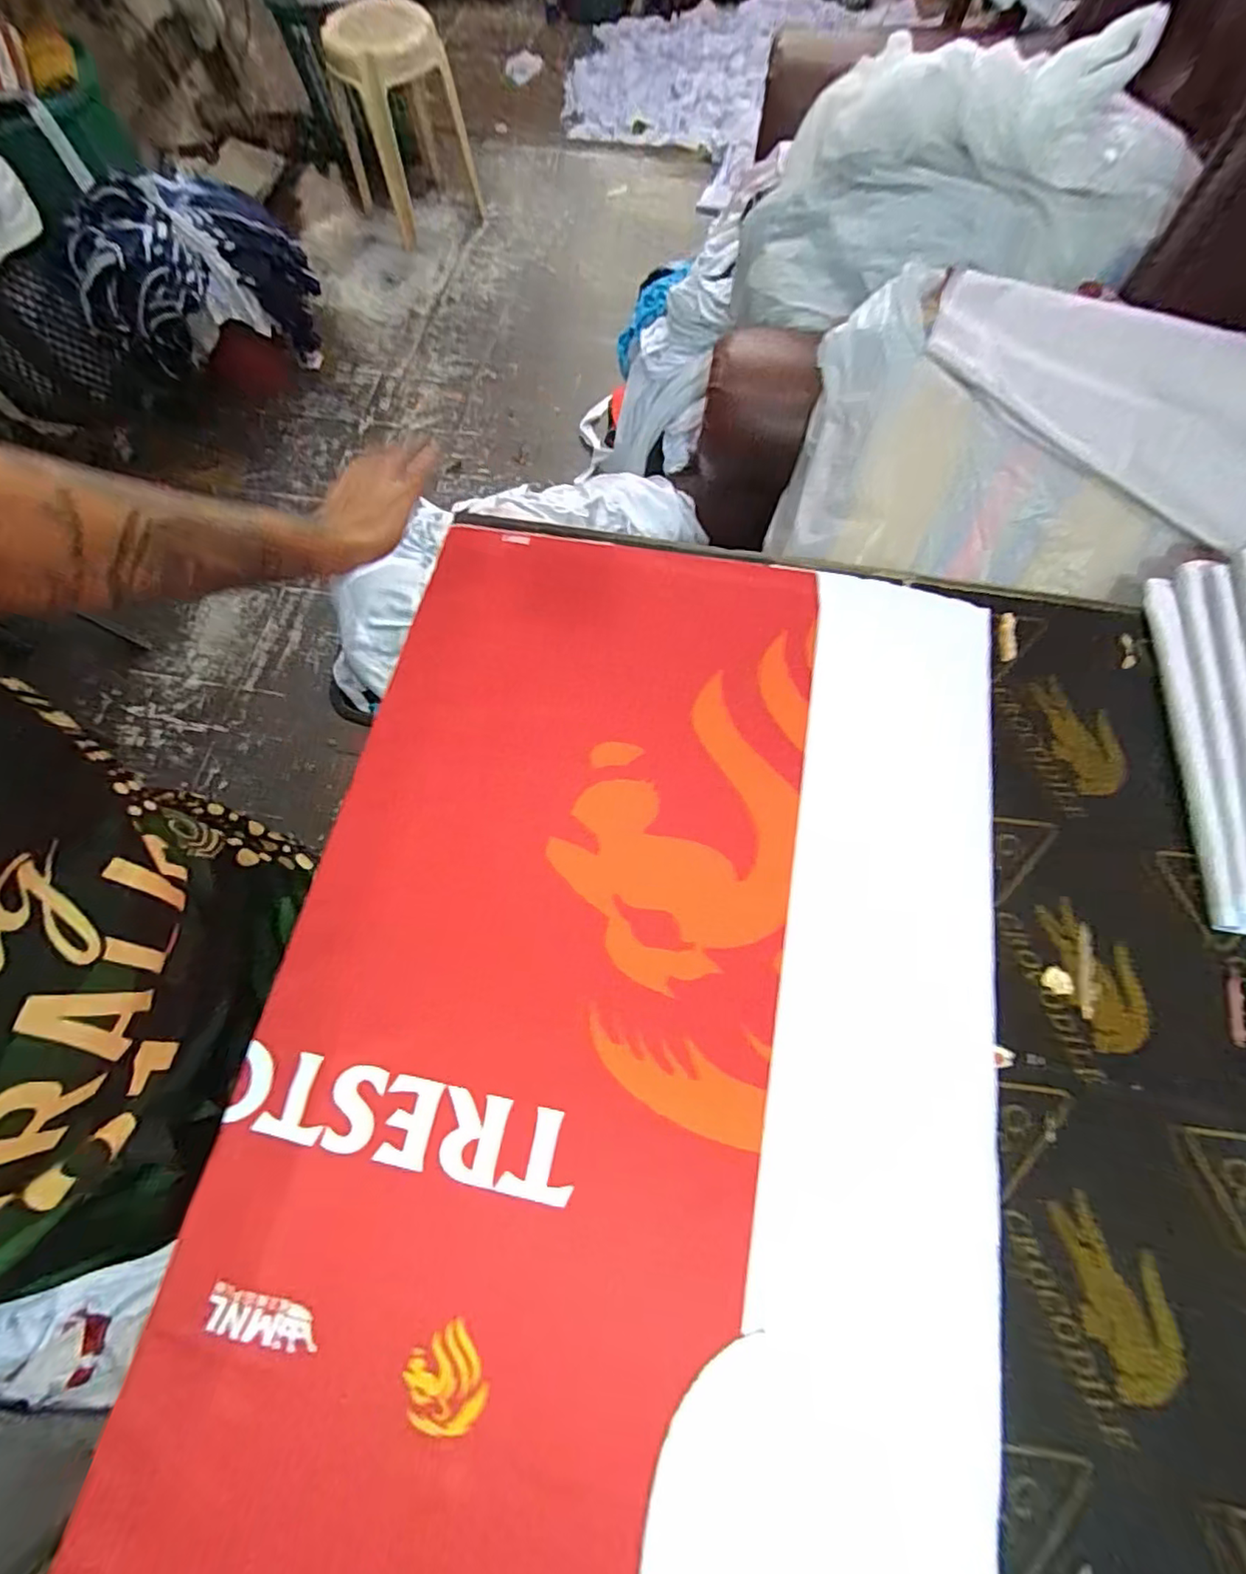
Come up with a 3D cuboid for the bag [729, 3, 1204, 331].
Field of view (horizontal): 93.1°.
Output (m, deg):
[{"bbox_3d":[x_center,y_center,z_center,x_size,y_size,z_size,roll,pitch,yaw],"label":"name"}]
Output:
[{"bbox_3d":[0.378,-0.684,0.695,0.465,0.239,0.171,10,71,5],"label":"bag"}]

